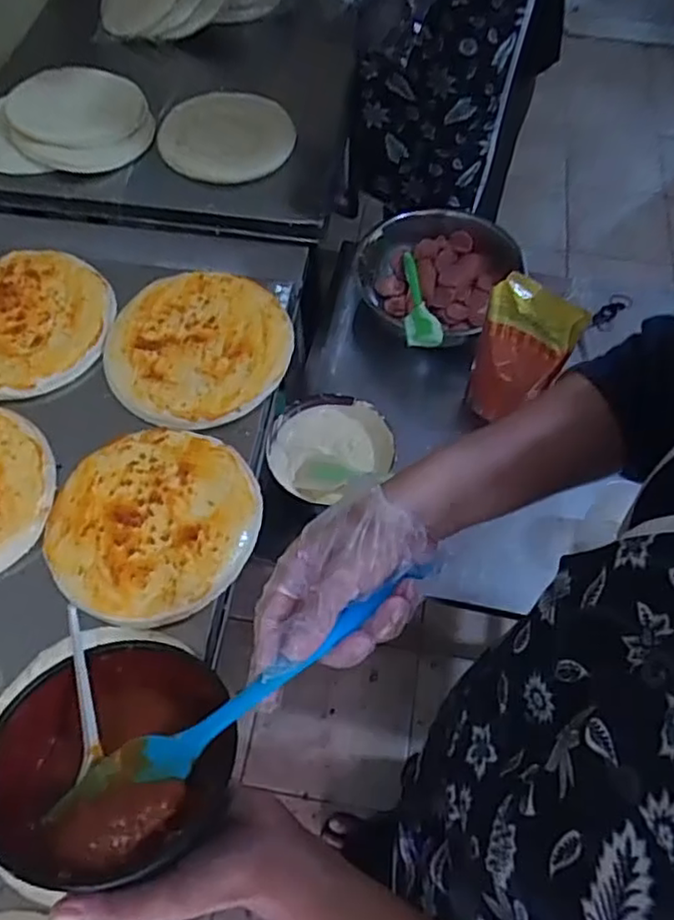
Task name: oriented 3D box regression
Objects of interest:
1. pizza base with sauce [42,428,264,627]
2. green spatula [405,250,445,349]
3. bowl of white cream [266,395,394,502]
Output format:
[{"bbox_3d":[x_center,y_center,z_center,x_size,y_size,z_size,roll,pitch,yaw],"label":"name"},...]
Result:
[{"bbox_3d":[-0.175,0.056,0.626,0.192,0.019,0.188,14,60,8],"label":"pizza base with sauce"},{"bbox_3d":[0.123,-0.252,1.019,0.049,0.032,0.260,0,43,0],"label":"green spatula"},{"bbox_3d":[-0.011,-0.017,0.871,0.144,0.067,0.133,0,60,0],"label":"bowl of white cream"}]

